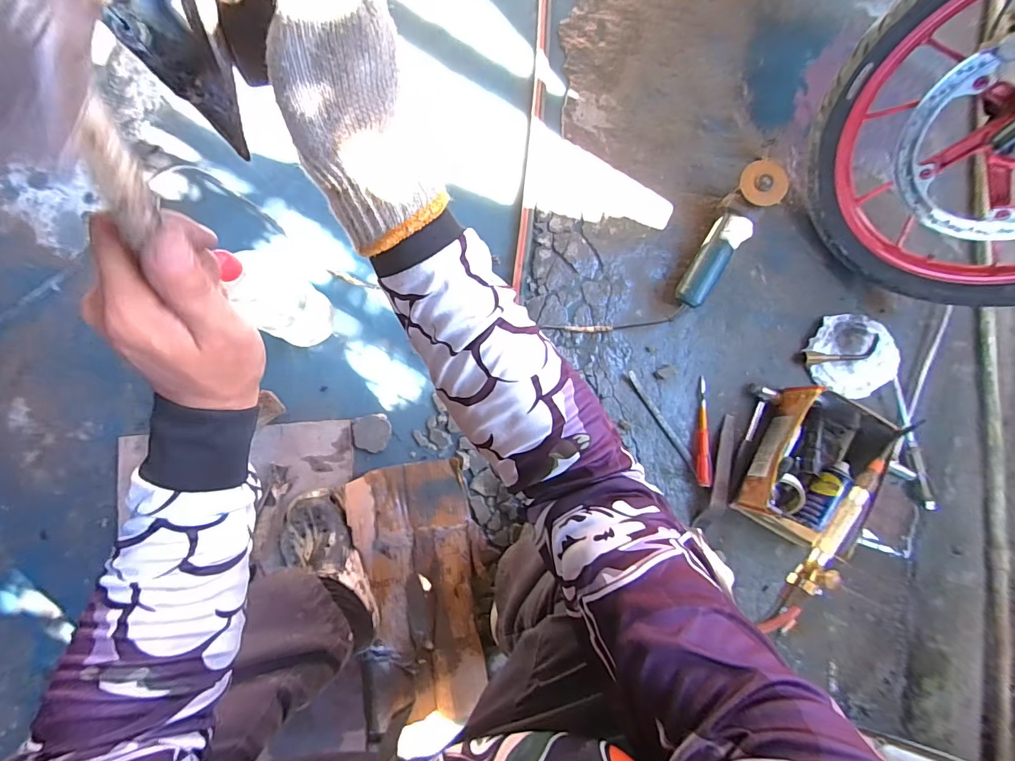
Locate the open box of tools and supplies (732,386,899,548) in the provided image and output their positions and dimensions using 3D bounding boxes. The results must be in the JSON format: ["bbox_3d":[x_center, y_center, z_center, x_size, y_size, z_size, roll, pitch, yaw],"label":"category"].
[{"bbox_3d":[0.545,0.152,0.777,0.187,0.093,0.256,27,82,-3],"label":"open box of tools and supplies"}]

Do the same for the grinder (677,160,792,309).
[{"bbox_3d":[0.397,-0.256,0.796,0.077,0.069,0.285,31,95,-3],"label":"grinder"}]

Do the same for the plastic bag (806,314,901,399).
[{"bbox_3d":[0.668,-0.049,0.843,0.162,0.045,0.158,-4,85,-7],"label":"plastic bag"}]

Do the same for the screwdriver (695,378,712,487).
[{"bbox_3d":[0.360,0.093,0.797,0.023,0.019,0.194,4,84,-6],"label":"screwdriver"}]

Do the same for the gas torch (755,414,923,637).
[{"bbox_3d":[0.560,0.225,0.702,0.042,0.069,0.390,43,82,-3],"label":"gas torch"}]

